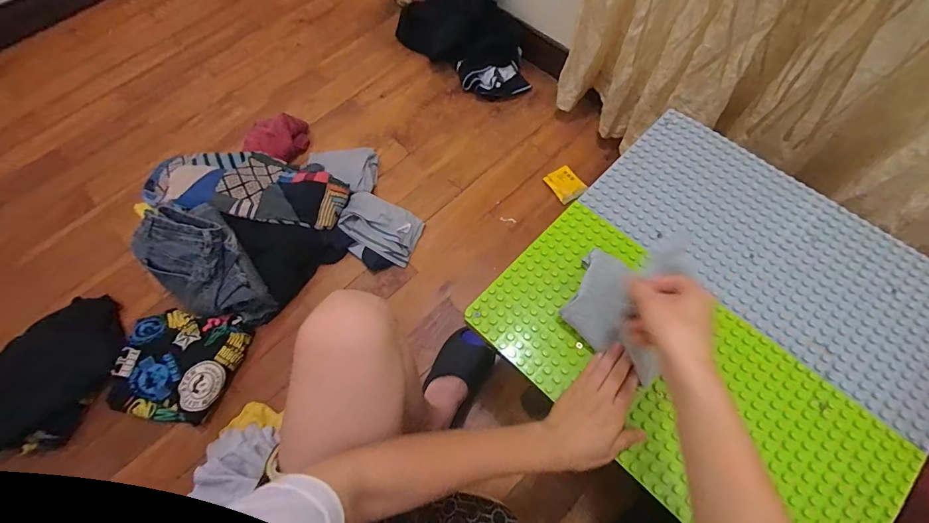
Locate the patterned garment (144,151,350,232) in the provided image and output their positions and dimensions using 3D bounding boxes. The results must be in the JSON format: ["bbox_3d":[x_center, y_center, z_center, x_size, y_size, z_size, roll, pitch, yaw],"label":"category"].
[{"bbox_3d":[-0.499,-0.177,0.948,0.446,0.082,0.197,8,67,-7],"label":"patterned garment"}]

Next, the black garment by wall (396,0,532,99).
[{"bbox_3d":[-0.001,-0.649,1.143,0.412,0.197,0.191,39,74,18],"label":"black garment by wall"}]

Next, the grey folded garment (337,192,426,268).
[{"bbox_3d":[-0.197,-0.078,0.964,0.185,0.024,0.134,26,74,-3],"label":"grey folded garment"}]

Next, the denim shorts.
[{"bbox_3d":[-0.541,0.006,0.879,0.290,0.159,0.188,24,70,13],"label":"denim shorts"}]

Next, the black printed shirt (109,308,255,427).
[{"bbox_3d":[-0.588,0.206,0.844,0.226,0.061,0.234,14,68,9],"label":"black printed shirt"}]

